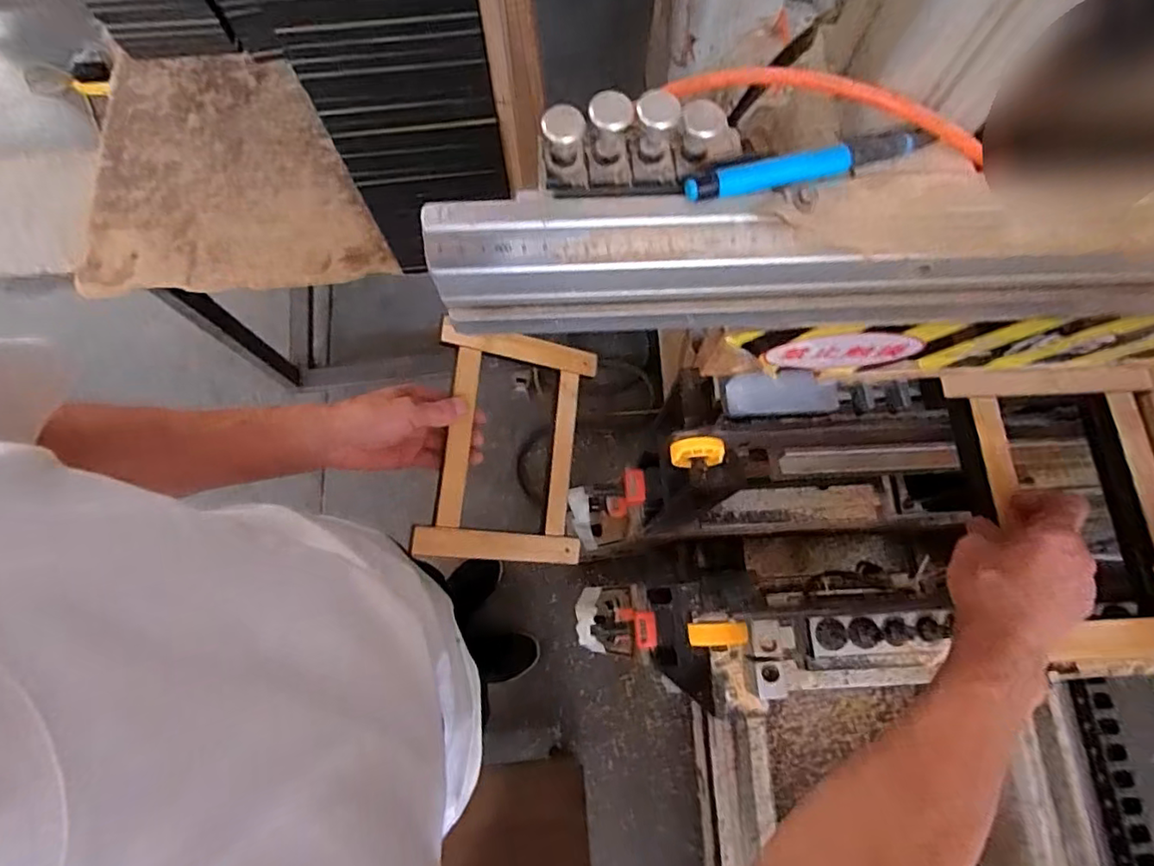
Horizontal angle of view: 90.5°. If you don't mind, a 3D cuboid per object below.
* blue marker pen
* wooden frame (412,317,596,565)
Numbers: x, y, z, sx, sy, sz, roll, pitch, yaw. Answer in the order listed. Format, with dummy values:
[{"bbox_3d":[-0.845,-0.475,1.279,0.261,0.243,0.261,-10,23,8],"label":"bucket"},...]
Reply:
[{"bbox_3d":[0.111,-0.128,0.273,0.123,0.011,0.012,-15,74,-4],"label":"blue marker pen"},{"bbox_3d":[-0.067,0.013,0.603,0.177,0.019,0.237,11,79,-32],"label":"wooden frame"}]

